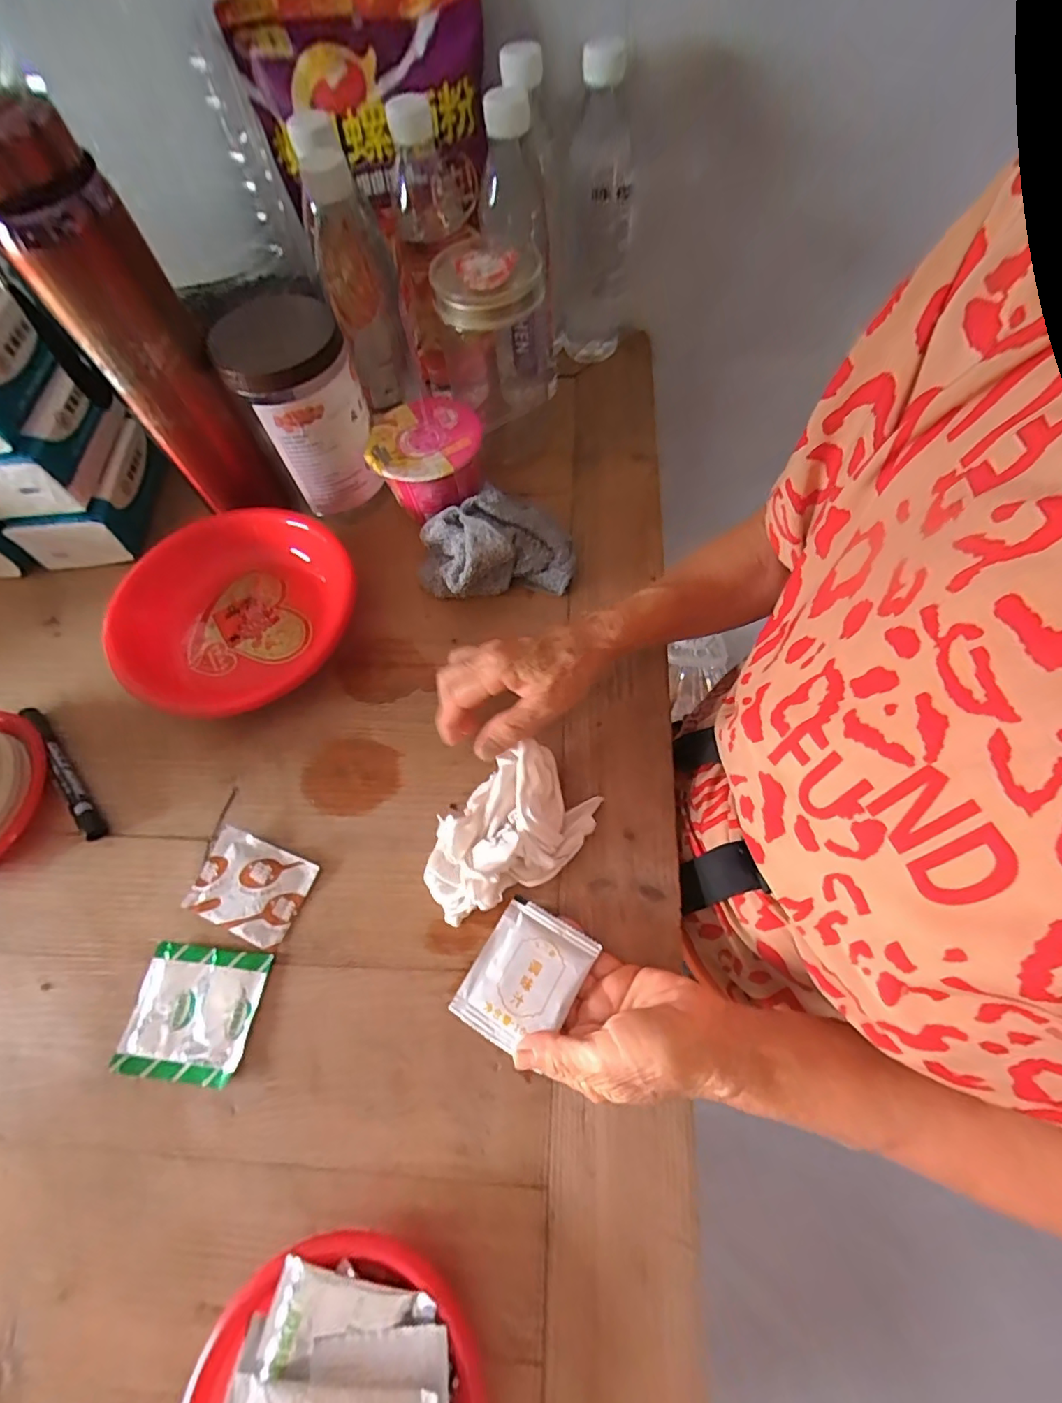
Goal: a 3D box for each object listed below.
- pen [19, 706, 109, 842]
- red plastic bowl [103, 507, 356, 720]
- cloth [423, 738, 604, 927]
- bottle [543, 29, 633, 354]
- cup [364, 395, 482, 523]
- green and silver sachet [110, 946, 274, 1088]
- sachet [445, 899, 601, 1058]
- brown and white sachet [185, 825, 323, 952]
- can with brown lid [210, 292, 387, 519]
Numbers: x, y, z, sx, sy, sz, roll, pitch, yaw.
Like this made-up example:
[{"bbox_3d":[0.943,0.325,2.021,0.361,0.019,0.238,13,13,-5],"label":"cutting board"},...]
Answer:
[{"bbox_3d":[-0.361,0.051,0.420,0.014,0.019,0.138,-41,69,-15],"label":"pen"},{"bbox_3d":[-0.251,-0.080,0.464,0.183,0.049,0.192,-1,65,3],"label":"red plastic bowl"},{"bbox_3d":[-0.016,0.089,0.366,0.121,0.050,0.076,-41,69,-15],"label":"cloth"},{"bbox_3d":[0.057,-0.450,0.516,0.075,0.224,0.087,5,64,7],"label":"bottle"},{"bbox_3d":[-0.090,-0.212,0.495,0.099,0.069,0.091,-2,64,4],"label":"cup"},{"bbox_3d":[-0.214,0.197,0.349,0.078,0.007,0.074,5,66,6],"label":"green and silver sachet"},{"bbox_3d":[-0.003,0.167,0.337,0.063,0.005,0.078,21,60,26],"label":"sachet"},{"bbox_3d":[-0.196,0.127,0.380,0.081,0.009,0.058,20,68,12],"label":"brown and white sachet"},{"bbox_3d":[-0.191,-0.252,0.467,0.090,0.126,0.107,-23,64,-6],"label":"can with brown lid"}]

